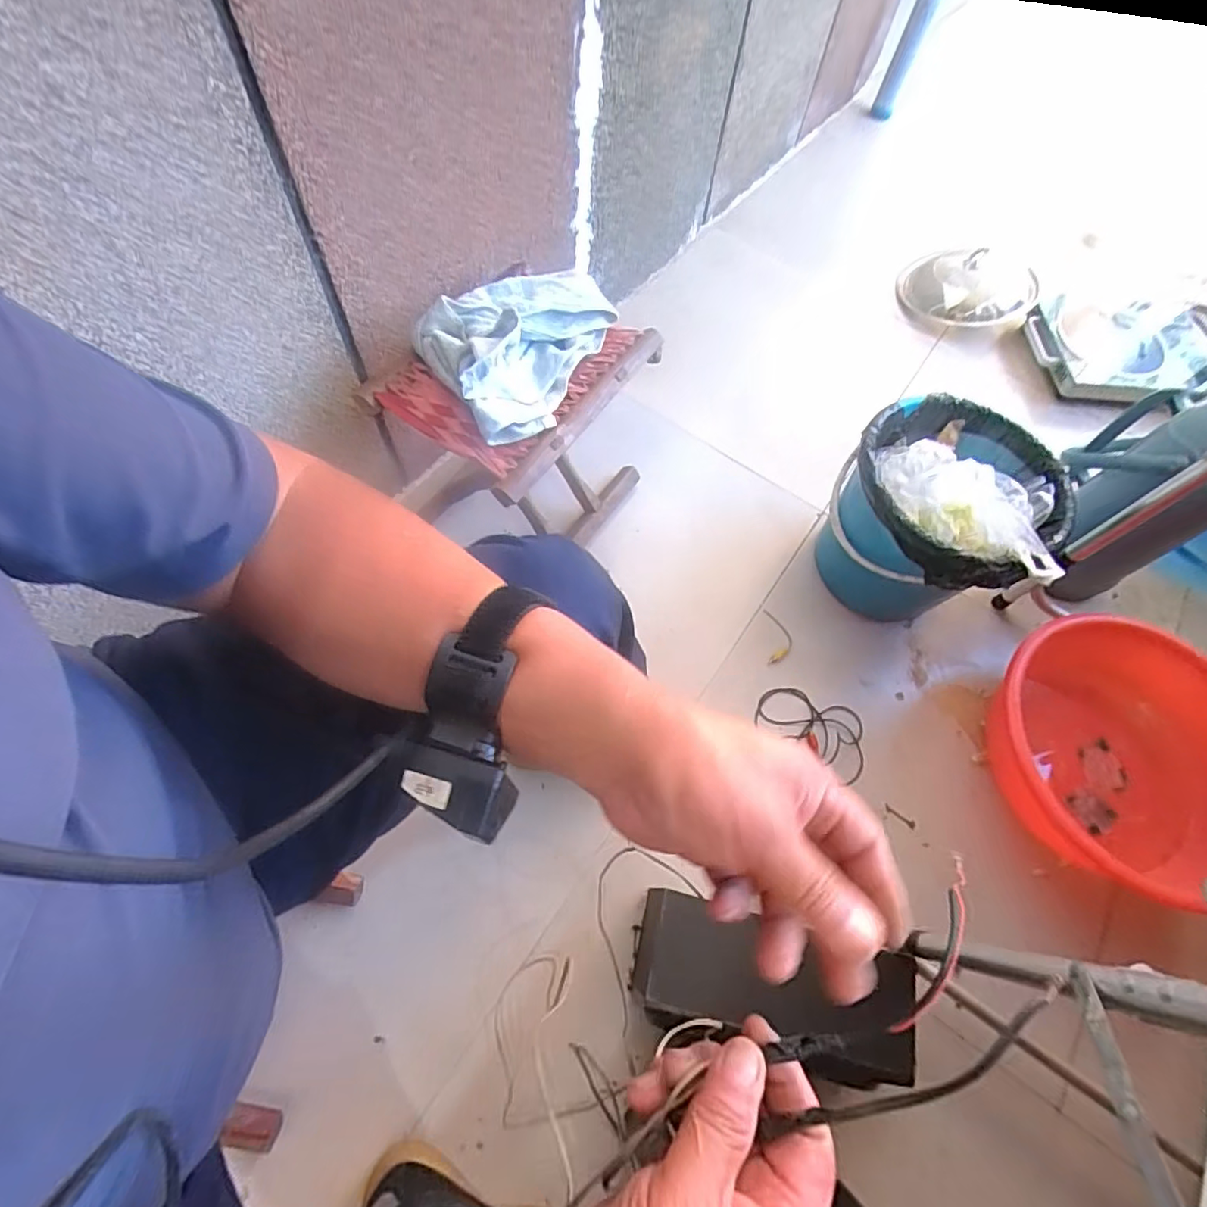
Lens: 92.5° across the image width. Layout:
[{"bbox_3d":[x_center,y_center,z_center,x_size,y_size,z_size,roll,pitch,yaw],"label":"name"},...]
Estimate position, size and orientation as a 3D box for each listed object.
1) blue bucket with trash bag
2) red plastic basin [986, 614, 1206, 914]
[{"bbox_3d":[0.462,-0.111,0.847,0.260,0.254,0.244,2,63,-4],"label":"blue bucket with trash bag"},{"bbox_3d":[0.693,0.187,0.788,0.323,0.118,0.316,2,63,-4],"label":"red plastic basin"}]

